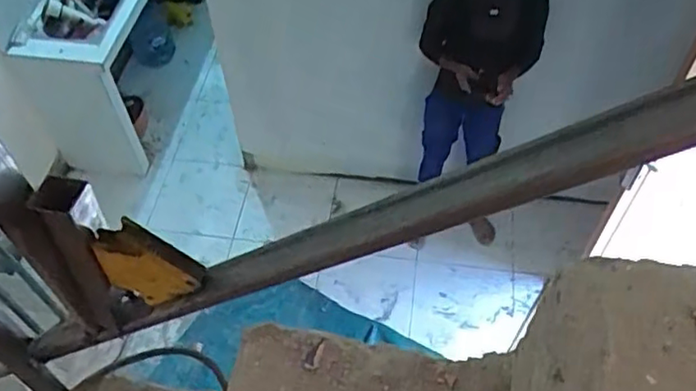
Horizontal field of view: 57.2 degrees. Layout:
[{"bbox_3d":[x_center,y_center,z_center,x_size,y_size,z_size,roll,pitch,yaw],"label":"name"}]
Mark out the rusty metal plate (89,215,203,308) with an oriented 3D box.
[{"bbox_3d":[-0.152,0.054,0.494,0.082,0.088,0.018,9,54,9],"label":"rusty metal plate"}]

